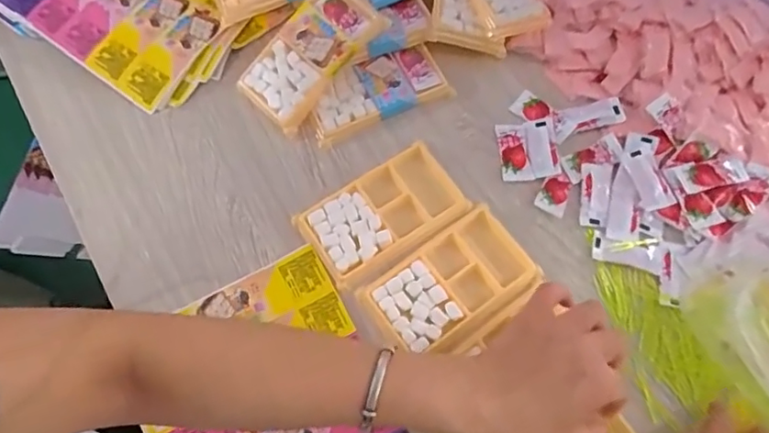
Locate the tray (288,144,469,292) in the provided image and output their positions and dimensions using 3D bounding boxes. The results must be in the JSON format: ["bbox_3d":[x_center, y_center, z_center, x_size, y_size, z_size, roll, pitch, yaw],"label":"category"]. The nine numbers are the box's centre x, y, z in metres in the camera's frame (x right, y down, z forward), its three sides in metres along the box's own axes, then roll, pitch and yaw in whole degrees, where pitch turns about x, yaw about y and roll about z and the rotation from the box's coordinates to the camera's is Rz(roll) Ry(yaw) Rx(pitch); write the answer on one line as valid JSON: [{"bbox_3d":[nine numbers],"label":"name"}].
[{"bbox_3d":[0.000,-0.003,0.458,0.132,0.011,0.079,-30,72,-10],"label":"tray"}]

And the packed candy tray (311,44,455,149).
[{"bbox_3d":[-0.008,-0.117,0.501,0.130,0.017,0.060,-24,71,-8],"label":"packed candy tray"}]

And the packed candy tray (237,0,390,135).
[{"bbox_3d":[-0.067,-0.148,0.490,0.068,0.021,0.135,43,91,16],"label":"packed candy tray"}]

